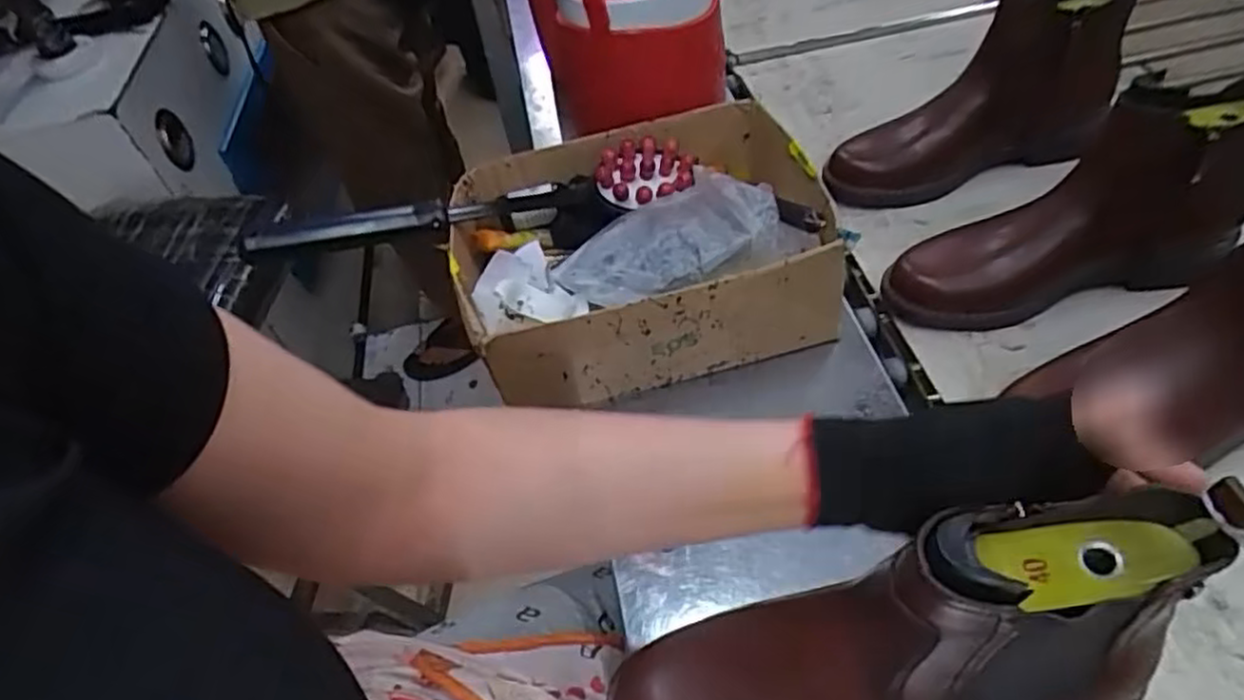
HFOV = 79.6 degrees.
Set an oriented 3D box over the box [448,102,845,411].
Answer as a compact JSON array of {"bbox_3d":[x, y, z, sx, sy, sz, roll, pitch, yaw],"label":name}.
[{"bbox_3d":[0.012,-0.083,0.601,0.279,0.105,0.212,-17,48,-2],"label":"box"}]

